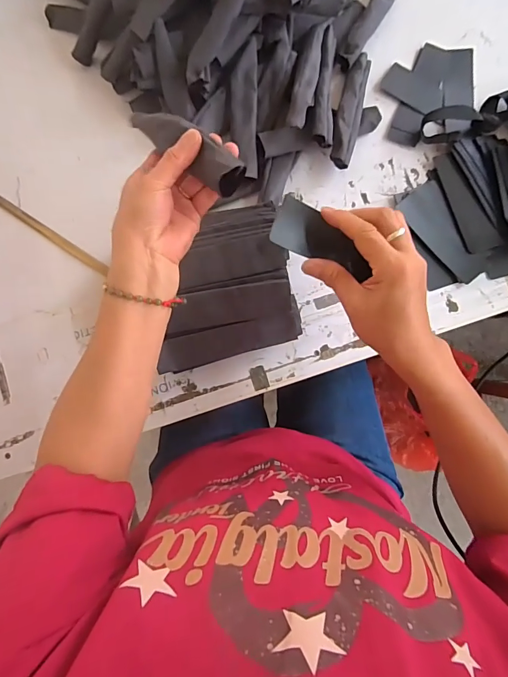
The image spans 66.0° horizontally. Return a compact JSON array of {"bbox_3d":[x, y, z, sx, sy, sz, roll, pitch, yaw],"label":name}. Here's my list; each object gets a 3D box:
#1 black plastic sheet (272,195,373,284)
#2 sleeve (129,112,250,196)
[{"bbox_3d":[0.064,-0.090,0.352,0.097,0.007,0.045,19,84,-20],"label":"black plastic sheet"},{"bbox_3d":[-0.063,-0.176,0.354,0.030,0.024,0.142,-45,64,-3],"label":"sleeve"}]

